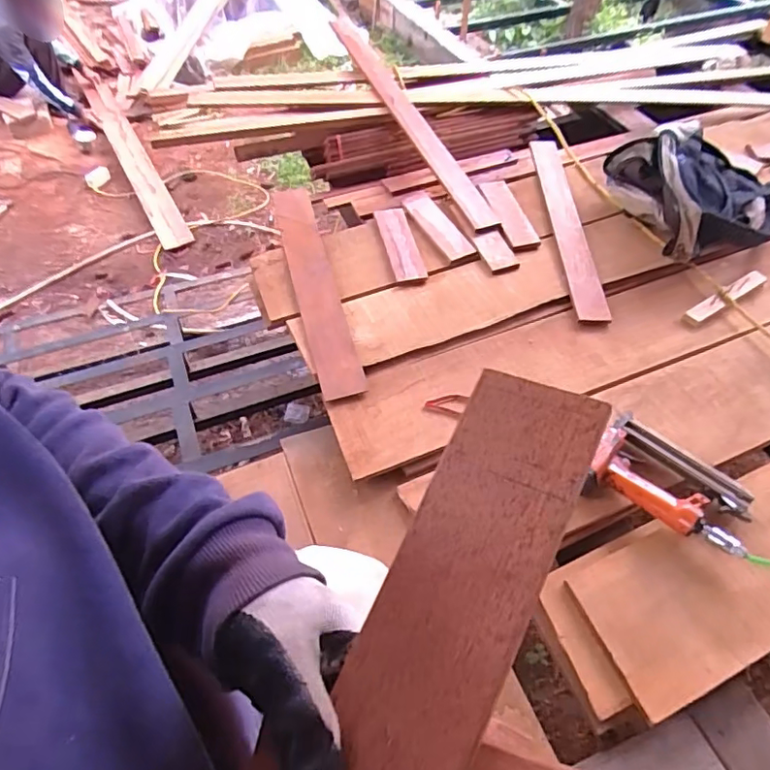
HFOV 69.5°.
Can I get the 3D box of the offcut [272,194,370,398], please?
[{"bbox_3d":[-0.151,-0.224,1.124,0.084,0.026,0.602,-13,54,-9],"label":"offcut"}]

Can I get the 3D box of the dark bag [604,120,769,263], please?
[{"bbox_3d":[0.697,-0.423,1.187,0.340,0.164,0.310,-12,54,-9],"label":"dark bag"}]

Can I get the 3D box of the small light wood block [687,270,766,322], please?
[{"bbox_3d":[0.671,-0.174,1.084,0.202,0.015,0.031,-26,57,-18],"label":"small light wood block"}]

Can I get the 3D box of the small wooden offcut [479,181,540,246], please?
[{"bbox_3d":[0.271,-0.387,1.231,0.069,0.018,0.204,-12,54,-8],"label":"small wooden offcut"}]

